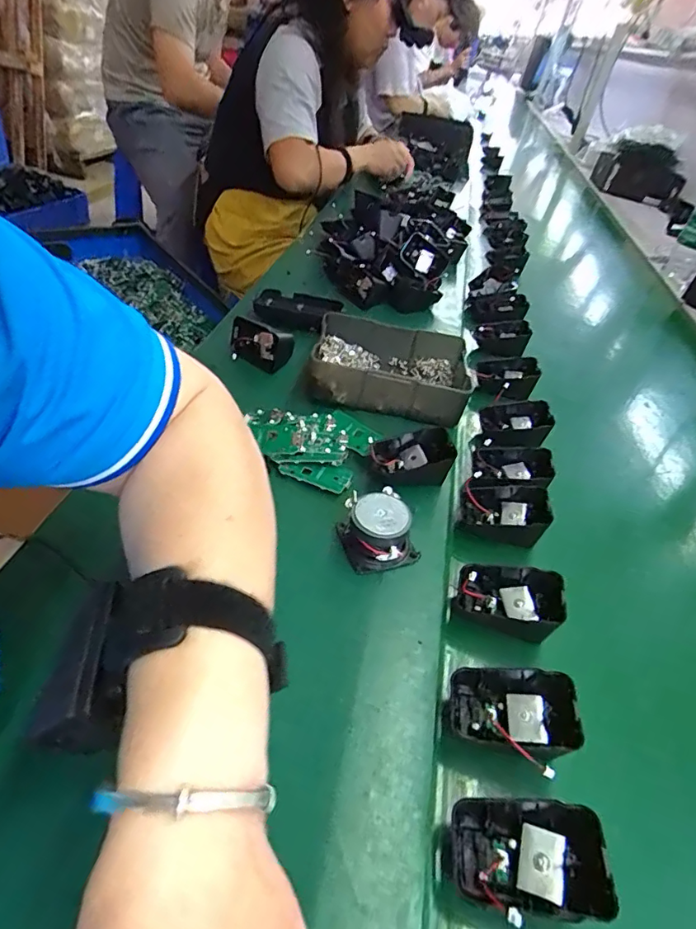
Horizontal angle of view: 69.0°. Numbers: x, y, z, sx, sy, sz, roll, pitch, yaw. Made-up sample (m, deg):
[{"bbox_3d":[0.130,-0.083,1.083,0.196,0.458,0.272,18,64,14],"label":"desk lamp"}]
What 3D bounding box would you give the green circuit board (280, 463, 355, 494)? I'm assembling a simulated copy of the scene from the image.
[{"bbox_3d":[-0.027,0.007,0.438,0.061,0.005,0.028,17,43,14],"label":"green circuit board"}]

